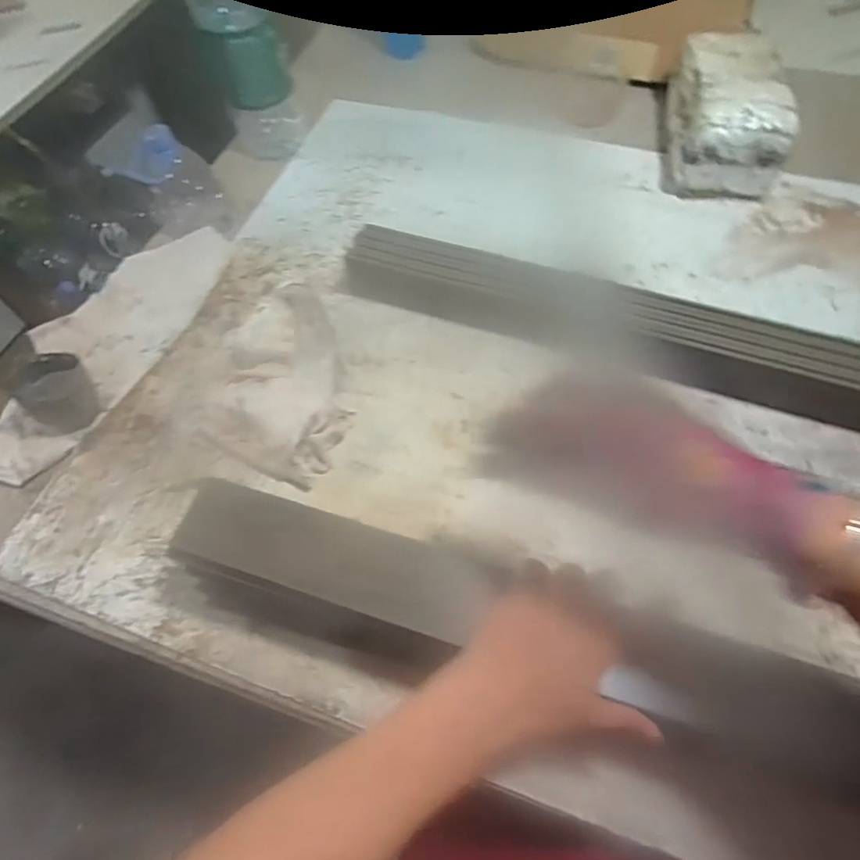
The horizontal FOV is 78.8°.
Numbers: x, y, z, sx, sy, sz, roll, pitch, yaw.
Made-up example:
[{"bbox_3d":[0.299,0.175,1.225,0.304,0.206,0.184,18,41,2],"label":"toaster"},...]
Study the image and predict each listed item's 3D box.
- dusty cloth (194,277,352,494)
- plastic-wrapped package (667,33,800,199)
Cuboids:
[{"bbox_3d":[-0.162,-0.057,0.566,0.143,0.054,0.229,5,60,4],"label":"dusty cloth"},{"bbox_3d":[0.399,-0.410,0.705,0.135,0.113,0.190,7,60,5],"label":"plastic-wrapped package"}]

